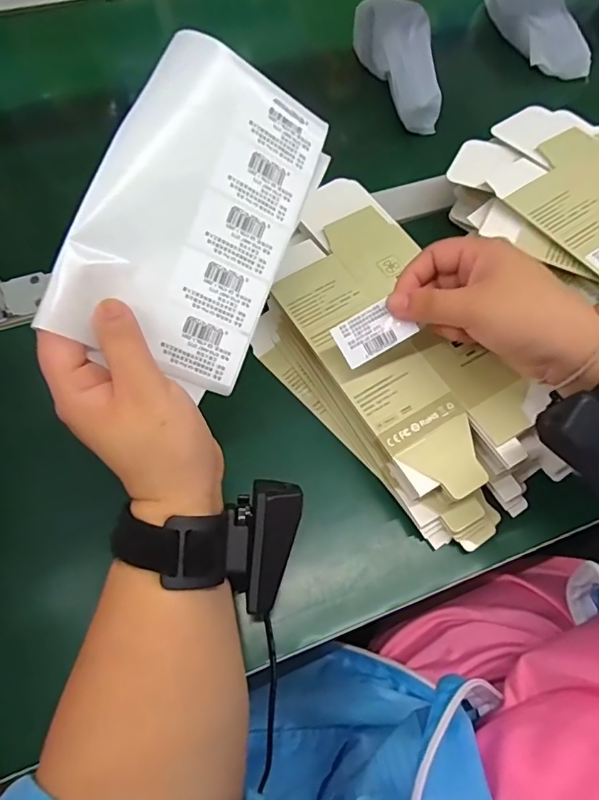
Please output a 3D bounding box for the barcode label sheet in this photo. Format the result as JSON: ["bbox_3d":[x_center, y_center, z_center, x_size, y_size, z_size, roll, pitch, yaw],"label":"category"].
[{"bbox_3d":[-0.052,-0.096,0.265,0.101,0.008,0.165,25,87,-24],"label":"barcode label sheet"}]

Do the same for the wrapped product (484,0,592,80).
[{"bbox_3d":[0.276,-0.453,0.584,0.070,0.064,0.181,-7,65,-7],"label":"wrapped product"}]

